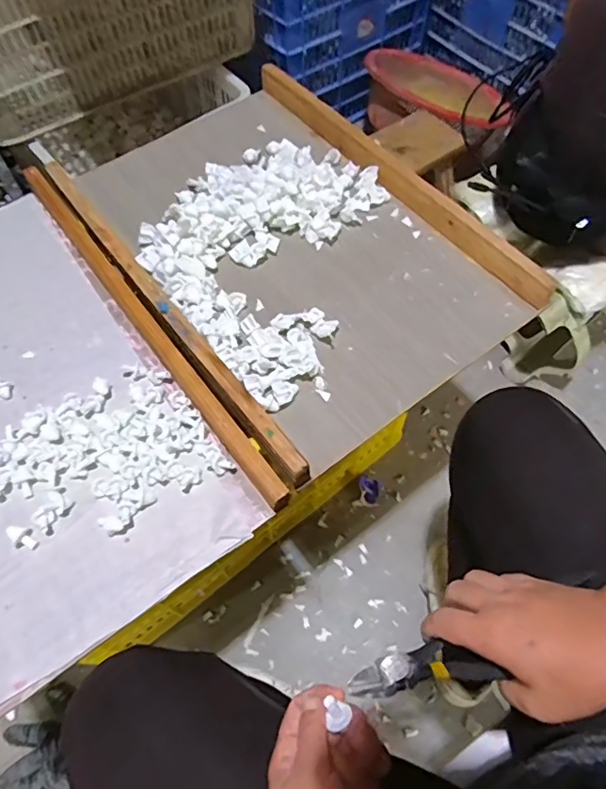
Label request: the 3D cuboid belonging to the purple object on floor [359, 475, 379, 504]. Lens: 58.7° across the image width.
[{"bbox_3d":[0.120,0.172,0.979,0.037,0.020,0.043,11,62,6],"label":"purple object on floor"}]

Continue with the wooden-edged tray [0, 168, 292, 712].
[{"bbox_3d":[-0.344,0.009,0.601,0.399,0.048,0.577,-33,66,-16],"label":"wooden-edged tray"}]

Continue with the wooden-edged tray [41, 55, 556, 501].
[{"bbox_3d":[-0.030,-0.218,0.725,0.409,0.053,0.591,-34,67,-17],"label":"wooden-edged tray"}]

